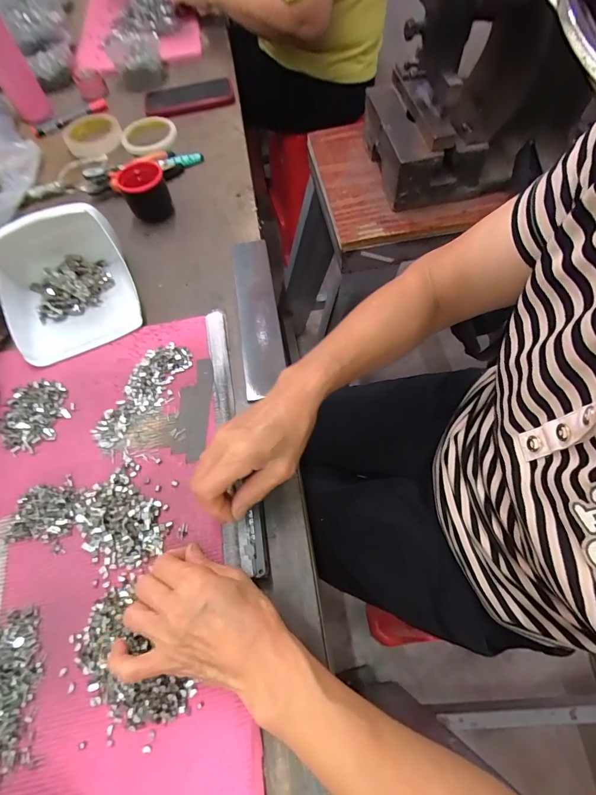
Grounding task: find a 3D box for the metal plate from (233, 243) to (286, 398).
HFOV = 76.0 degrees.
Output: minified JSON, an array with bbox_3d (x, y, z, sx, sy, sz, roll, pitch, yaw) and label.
[{"bbox_3d":[-0.052,-0.110,0.484,0.049,0.010,0.237,-9,65,-1],"label":"metal plate"}]

